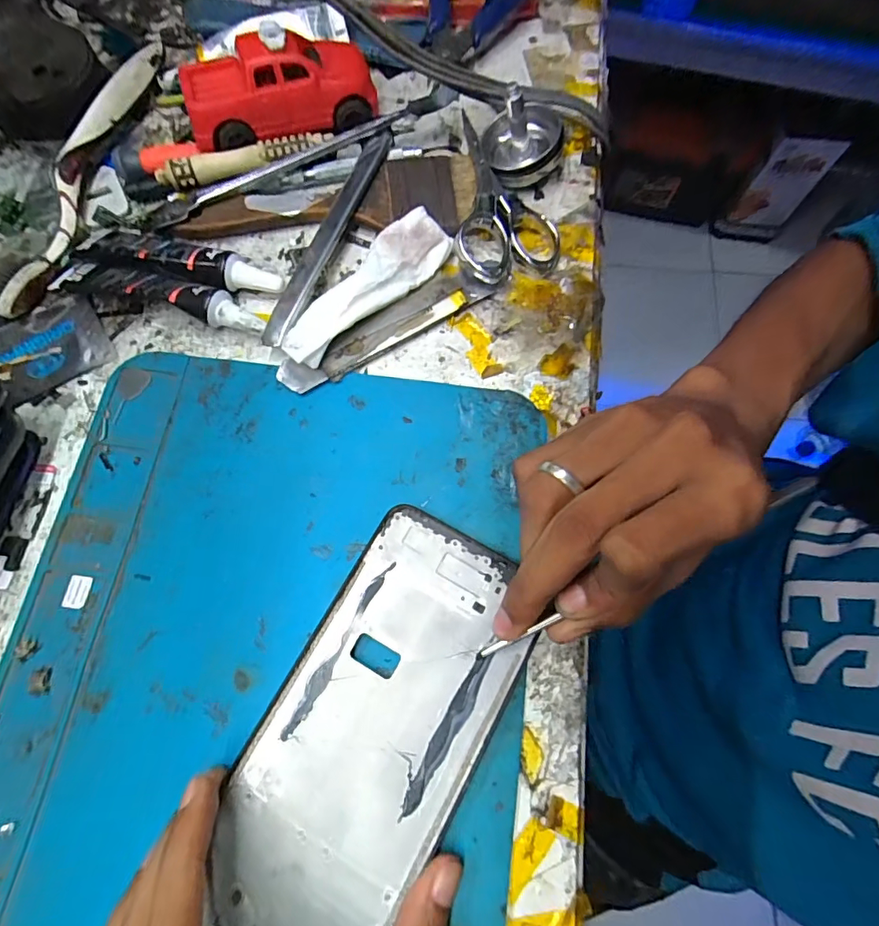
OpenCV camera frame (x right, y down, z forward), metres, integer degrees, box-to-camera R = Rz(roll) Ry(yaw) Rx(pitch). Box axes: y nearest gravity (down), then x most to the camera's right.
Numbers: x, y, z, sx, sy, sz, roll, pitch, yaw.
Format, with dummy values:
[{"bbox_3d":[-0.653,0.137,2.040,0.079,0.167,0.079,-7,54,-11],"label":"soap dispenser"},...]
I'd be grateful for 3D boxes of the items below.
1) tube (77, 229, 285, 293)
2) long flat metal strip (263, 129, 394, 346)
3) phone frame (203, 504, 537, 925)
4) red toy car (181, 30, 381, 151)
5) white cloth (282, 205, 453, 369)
[{"bbox_3d":[-0.122,-0.097,0.230,0.099,0.013,0.023,13,73,5],"label":"tube"},{"bbox_3d":[-0.052,-0.110,0.235,0.013,0.010,0.128,21,74,7],"label":"long flat metal strip"},{"bbox_3d":[-0.025,0.102,0.169,0.075,0.004,0.168,22,73,5],"label":"phone frame"},{"bbox_3d":[-0.081,-0.190,0.245,0.091,0.032,0.047,-18,73,-5],"label":"red toy car"},{"bbox_3d":[-0.033,-0.081,0.224,0.026,0.013,0.093,41,77,12],"label":"white cloth"}]

